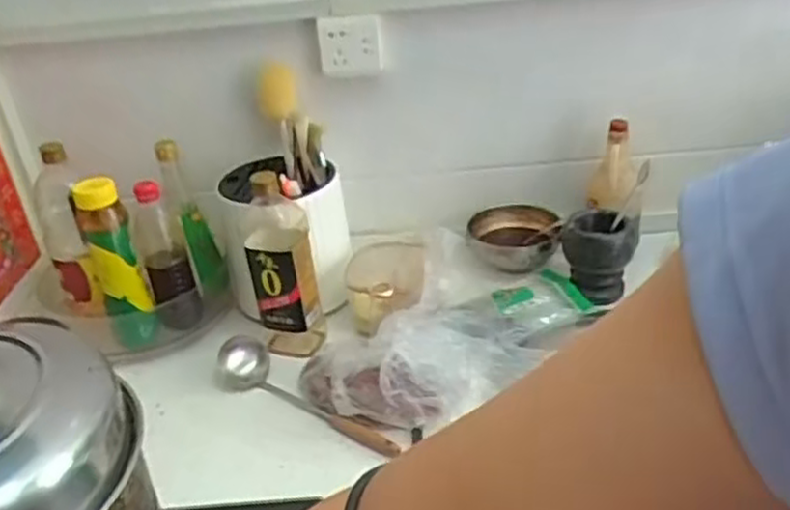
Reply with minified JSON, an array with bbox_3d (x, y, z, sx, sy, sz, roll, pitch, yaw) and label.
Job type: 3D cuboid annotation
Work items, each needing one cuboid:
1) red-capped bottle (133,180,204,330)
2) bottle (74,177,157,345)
[{"bbox_3d":[-0.327,-0.004,1.047,0.060,0.225,0.056,-17,33,-17],"label":"red-capped bottle"},{"bbox_3d":[-0.387,0.005,1.025,0.062,0.247,0.069,-16,32,-16],"label":"bottle"}]

